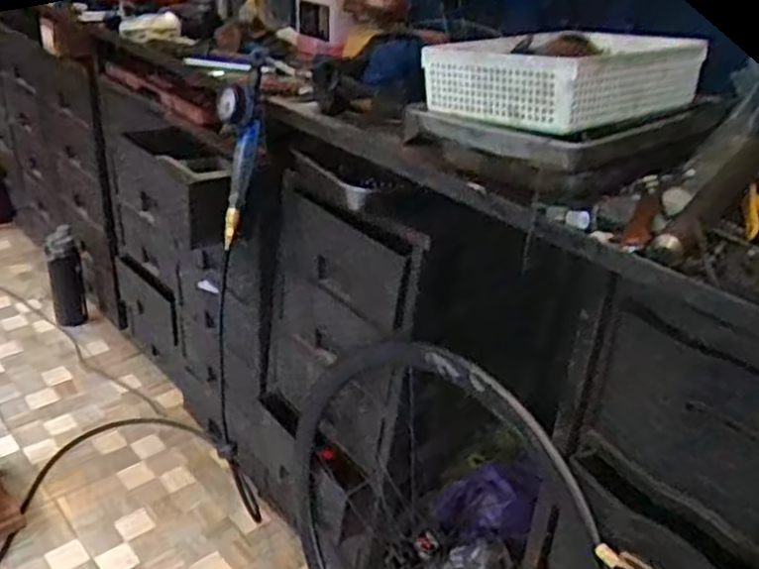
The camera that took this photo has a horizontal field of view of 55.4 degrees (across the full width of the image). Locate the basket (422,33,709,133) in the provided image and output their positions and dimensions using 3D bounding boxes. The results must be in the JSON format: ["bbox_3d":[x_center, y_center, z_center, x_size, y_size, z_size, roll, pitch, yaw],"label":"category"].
[{"bbox_3d":[0.245,-0.294,0.993,0.314,0.092,0.270,-22,39,-38],"label":"basket"}]

